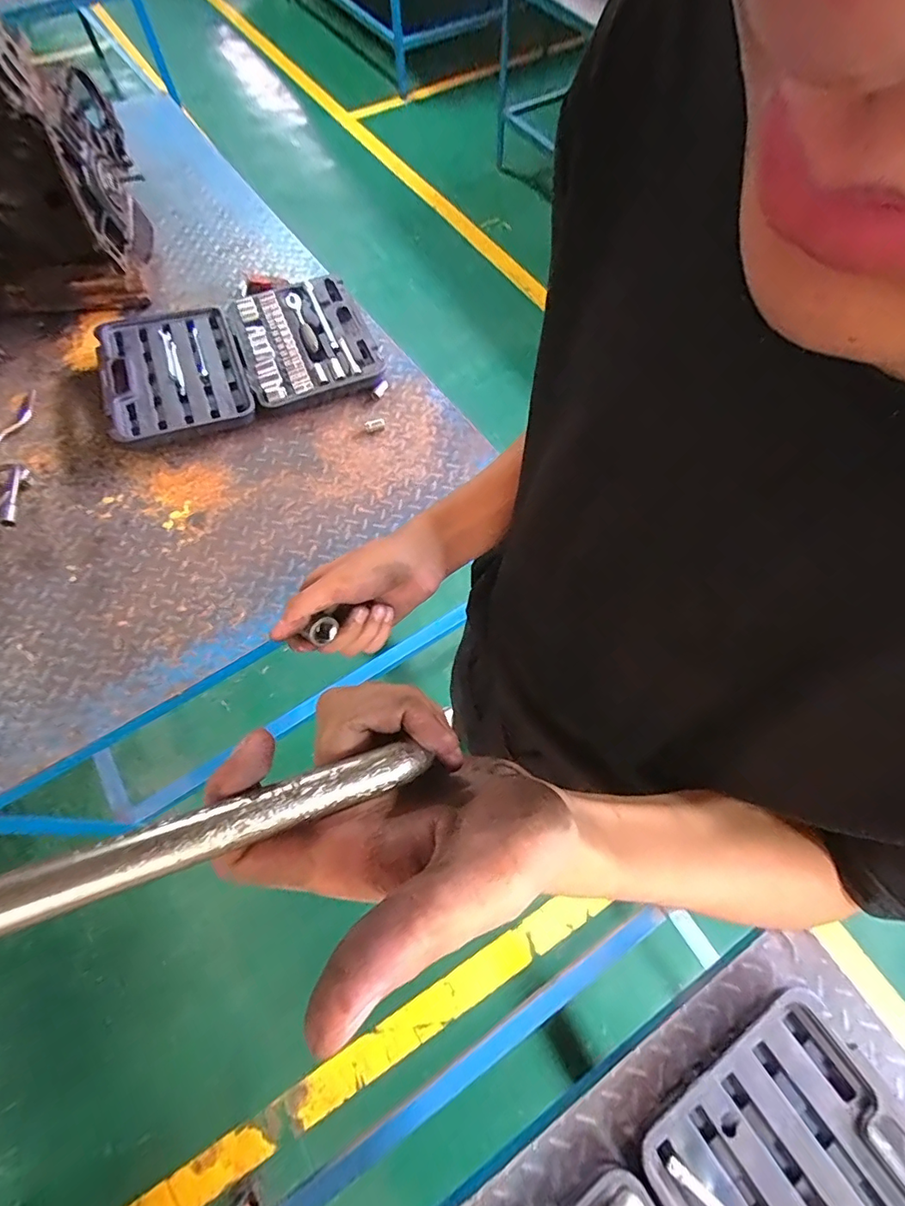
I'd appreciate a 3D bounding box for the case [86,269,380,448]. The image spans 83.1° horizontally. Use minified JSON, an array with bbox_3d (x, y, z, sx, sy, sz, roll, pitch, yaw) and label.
[{"bbox_3d":[-0.489,-0.572,1.176,0.587,0.065,0.442,-23,66,-9],"label":"case"}]

